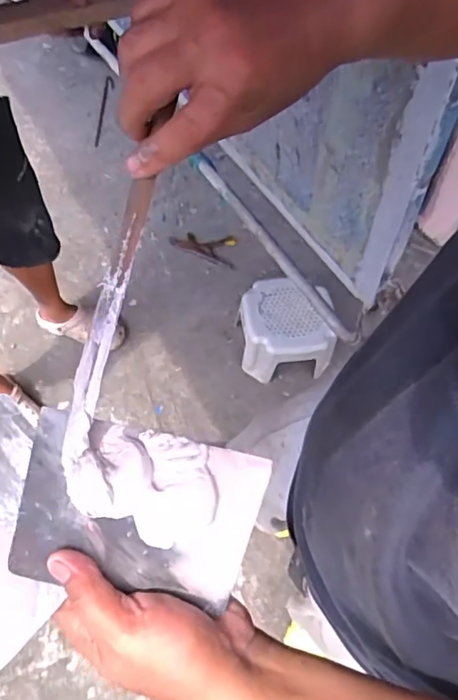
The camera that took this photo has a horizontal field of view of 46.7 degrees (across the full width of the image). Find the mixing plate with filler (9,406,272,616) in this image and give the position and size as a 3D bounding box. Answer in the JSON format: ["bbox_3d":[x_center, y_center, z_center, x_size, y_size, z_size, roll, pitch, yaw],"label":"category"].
[{"bbox_3d":[-0.053,0.093,0.311,0.138,0.013,0.091,10,84,-1],"label":"mixing plate with filler"}]

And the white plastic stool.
[{"bbox_3d":[0.177,-0.065,1.643,0.286,0.171,0.269,-7,61,-1],"label":"white plastic stool"}]

